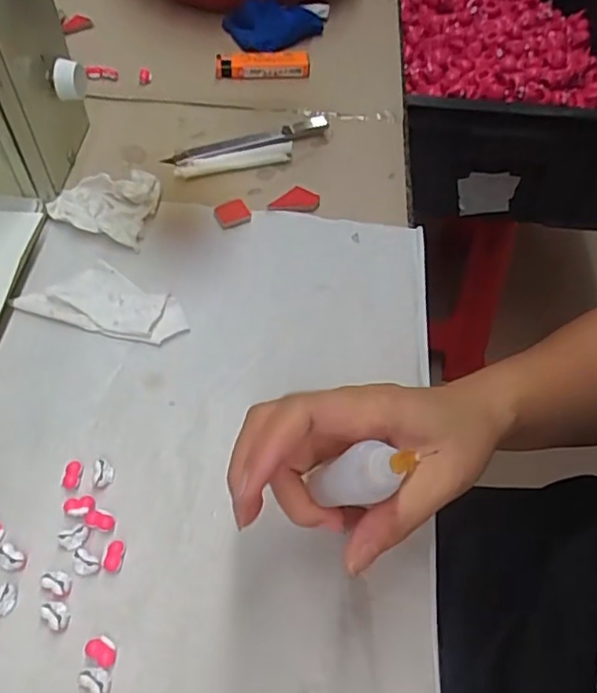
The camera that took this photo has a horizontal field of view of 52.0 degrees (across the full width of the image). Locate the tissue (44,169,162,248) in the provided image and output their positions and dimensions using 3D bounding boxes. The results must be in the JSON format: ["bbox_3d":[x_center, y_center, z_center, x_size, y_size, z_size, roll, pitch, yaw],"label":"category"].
[{"bbox_3d":[-0.136,-0.102,0.426,0.071,0.012,0.059,11,56,6],"label":"tissue"}]

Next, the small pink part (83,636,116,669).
[{"bbox_3d":[-0.088,0.136,0.274,0.015,0.004,0.011,26,59,15],"label":"small pink part"}]

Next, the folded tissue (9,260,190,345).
[{"bbox_3d":[-0.119,-0.029,0.382,0.103,0.005,0.044,15,57,8],"label":"folded tissue"}]

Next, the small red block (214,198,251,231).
[{"bbox_3d":[-0.046,-0.093,0.430,0.022,0.007,0.020,-26,61,-18],"label":"small red block"}]

